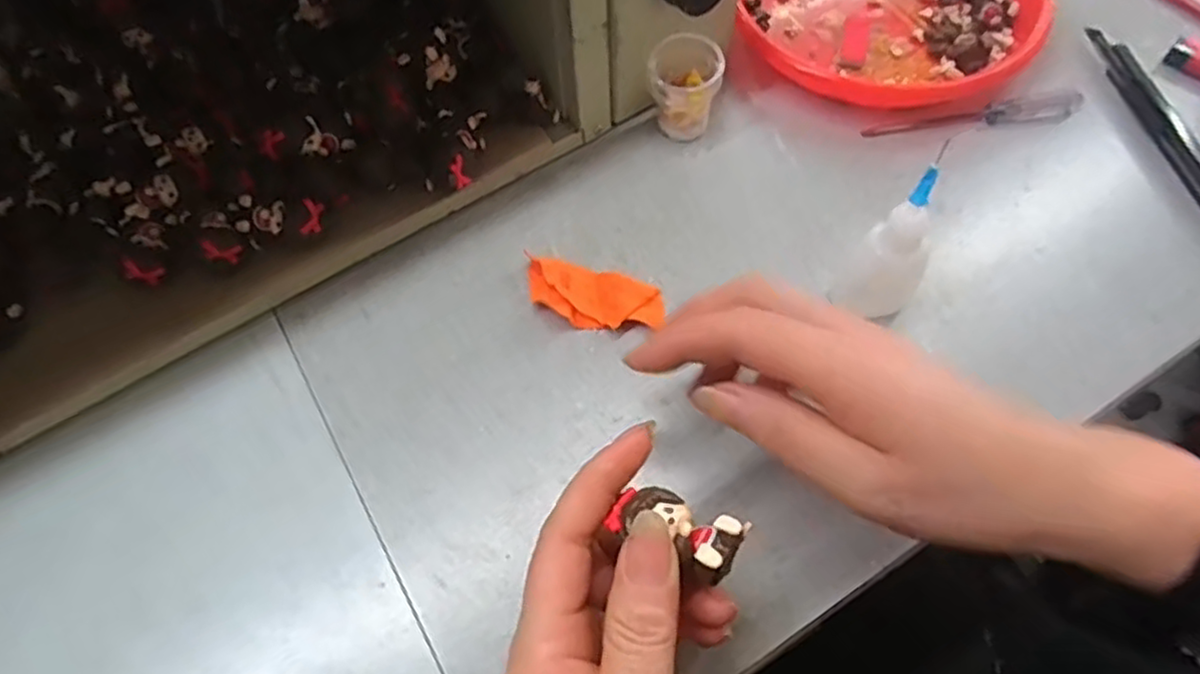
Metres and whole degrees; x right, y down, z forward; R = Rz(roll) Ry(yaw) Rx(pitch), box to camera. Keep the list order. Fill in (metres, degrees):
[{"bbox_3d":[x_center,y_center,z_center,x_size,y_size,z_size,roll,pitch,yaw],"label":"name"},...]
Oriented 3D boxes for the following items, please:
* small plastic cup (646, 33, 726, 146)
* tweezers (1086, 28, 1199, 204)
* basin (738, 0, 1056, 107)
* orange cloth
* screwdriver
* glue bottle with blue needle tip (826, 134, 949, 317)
[{"bbox_3d":[0.045,-0.131,0.374,0.036,0.049,0.032,9,63,6],"label":"small plastic cup"},{"bbox_3d":[0.299,-0.114,0.375,0.009,0.016,0.140,-9,62,-3],"label":"tweezers"},{"bbox_3d":[0.175,-0.208,0.426,0.167,0.030,0.167,-1,62,1],"label":"basin"},{"bbox_3d":[-0.003,-0.018,0.337,0.064,0.009,0.030,10,63,6],"label":"orange cloth"},{"bbox_3d":[0.204,-0.123,0.386,0.118,0.010,0.014,-6,62,-2],"label":"screwdriver"},{"bbox_3d":[0.124,-0.039,0.299,0.030,0.087,0.035,19,64,11],"label":"glue bottle with blue needle tip"}]

